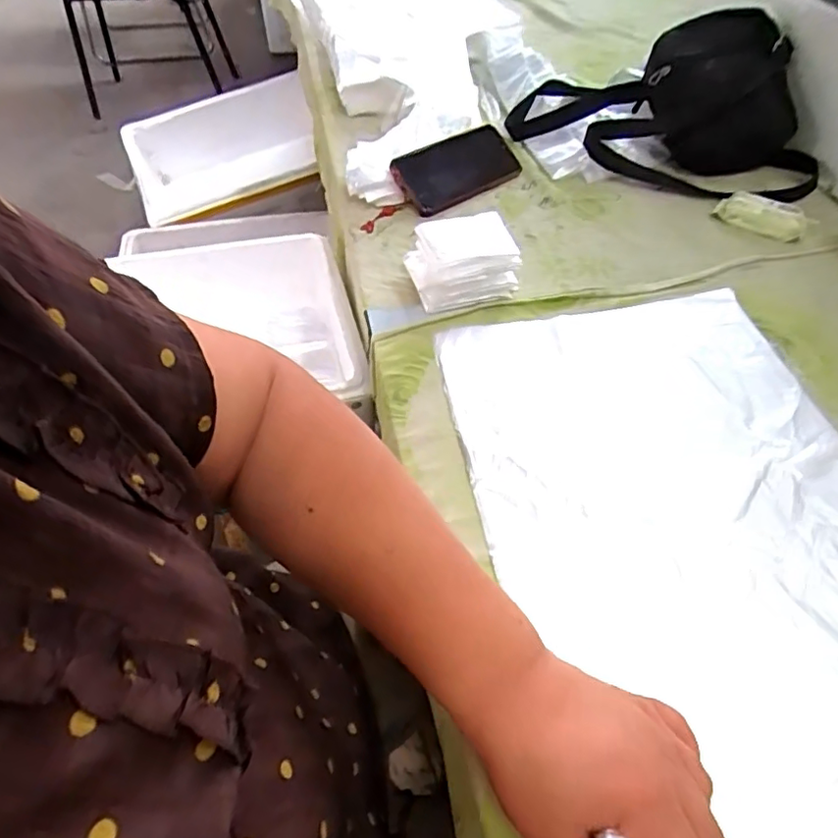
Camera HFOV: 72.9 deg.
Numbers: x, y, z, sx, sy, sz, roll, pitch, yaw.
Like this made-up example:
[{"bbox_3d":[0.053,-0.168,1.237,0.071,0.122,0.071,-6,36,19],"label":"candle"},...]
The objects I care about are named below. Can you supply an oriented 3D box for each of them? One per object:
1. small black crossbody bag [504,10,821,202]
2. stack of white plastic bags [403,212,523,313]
[{"bbox_3d":[0.301,-0.390,0.701,0.386,0.139,0.186,24,56,18],"label":"small black crossbody bag"},{"bbox_3d":[0.043,-0.158,0.564,0.102,0.063,0.077,-9,52,-7],"label":"stack of white plastic bags"}]

